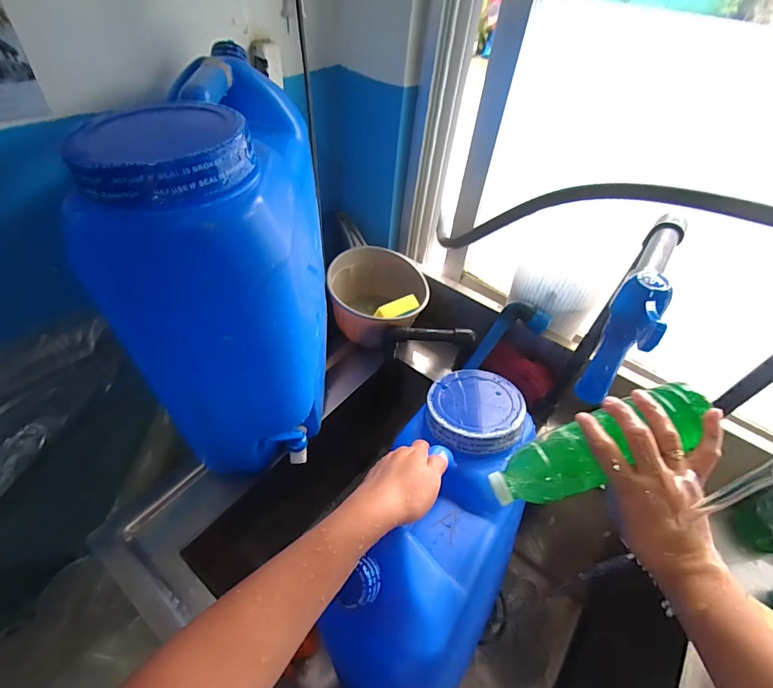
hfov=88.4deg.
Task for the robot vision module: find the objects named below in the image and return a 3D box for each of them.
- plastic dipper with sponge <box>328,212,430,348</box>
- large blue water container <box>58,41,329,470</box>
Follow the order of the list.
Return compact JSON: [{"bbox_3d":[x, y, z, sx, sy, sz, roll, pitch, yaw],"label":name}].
[{"bbox_3d":[-0.024,-0.114,0.736,0.158,0.111,0.251,-5,49,-11],"label":"plastic dipper with sponge"},{"bbox_3d":[-0.158,-0.071,0.459,0.164,0.378,0.256,-1,48,-8],"label":"large blue water container"}]

